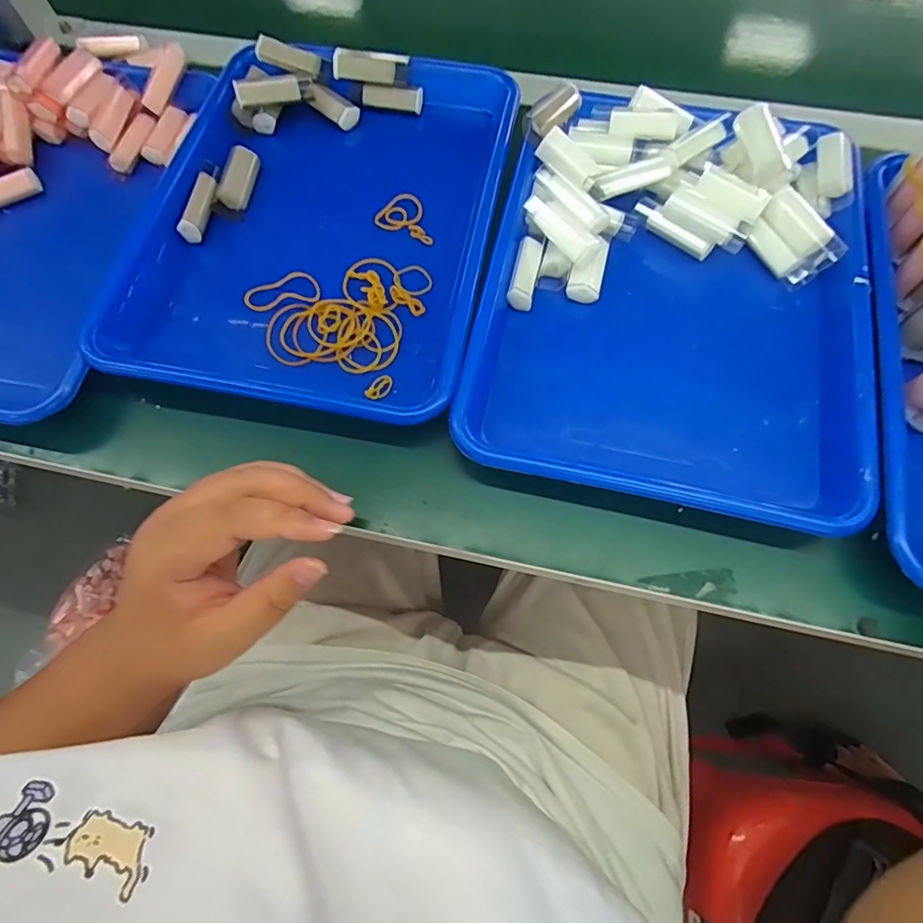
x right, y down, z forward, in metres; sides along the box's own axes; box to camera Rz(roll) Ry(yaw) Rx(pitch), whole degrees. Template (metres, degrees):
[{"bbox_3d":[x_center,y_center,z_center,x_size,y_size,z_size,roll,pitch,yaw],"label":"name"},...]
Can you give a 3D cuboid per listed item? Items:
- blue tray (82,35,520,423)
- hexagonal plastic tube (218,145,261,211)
[{"bbox_3d":[-0.101,-0.185,0.386,0.243,0.033,0.305,10,69,5],"label":"blue tray"},{"bbox_3d":[-0.175,-0.223,0.408,0.018,0.019,0.053,6,69,4],"label":"hexagonal plastic tube"}]

